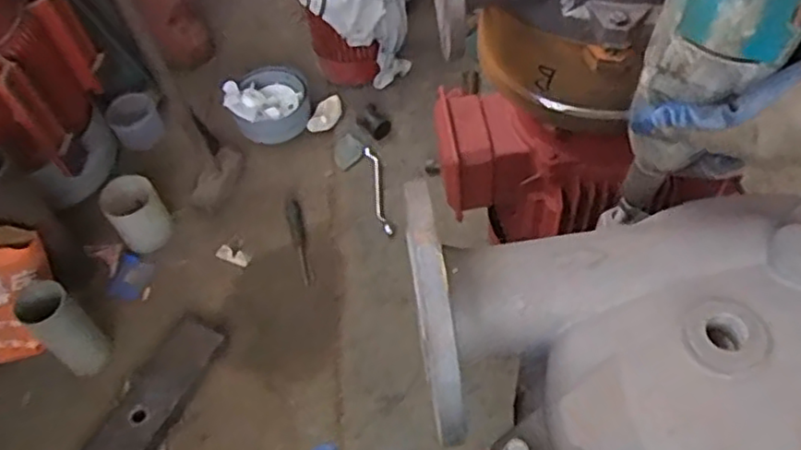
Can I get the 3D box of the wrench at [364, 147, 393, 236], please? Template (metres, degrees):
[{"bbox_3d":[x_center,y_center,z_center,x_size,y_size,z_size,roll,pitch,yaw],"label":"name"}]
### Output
[{"bbox_3d":[-0.050,-0.079,1.486,0.027,0.029,0.243,-11,54,-3],"label":"wrench"}]

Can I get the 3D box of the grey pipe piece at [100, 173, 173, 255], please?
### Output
[{"bbox_3d":[-0.556,-0.022,1.421,0.114,0.128,0.122,-35,58,-19],"label":"grey pipe piece"}]

